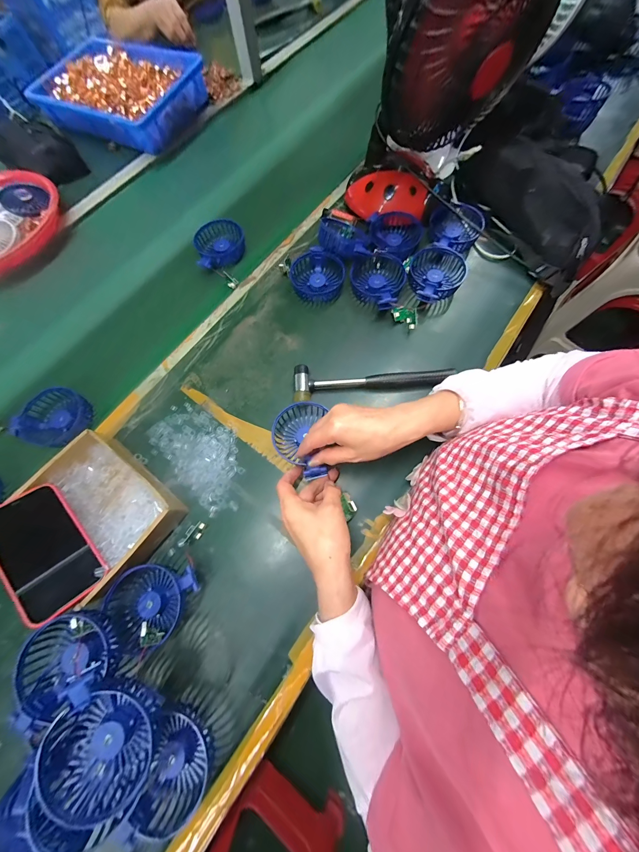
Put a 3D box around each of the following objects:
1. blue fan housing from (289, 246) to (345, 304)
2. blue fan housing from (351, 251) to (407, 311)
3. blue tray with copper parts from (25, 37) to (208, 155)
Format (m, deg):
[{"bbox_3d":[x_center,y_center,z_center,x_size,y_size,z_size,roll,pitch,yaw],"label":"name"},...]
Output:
[{"bbox_3d":[-0.004,-0.259,0.486,0.092,0.031,0.082,32,76,13],"label":"blue fan housing"},{"bbox_3d":[0.093,-0.242,0.468,0.091,0.031,0.103,19,73,9],"label":"blue fan housing"},{"bbox_3d":[-0.471,-0.792,0.669,0.364,0.065,0.249,22,74,10],"label":"blue tray with copper parts"}]

